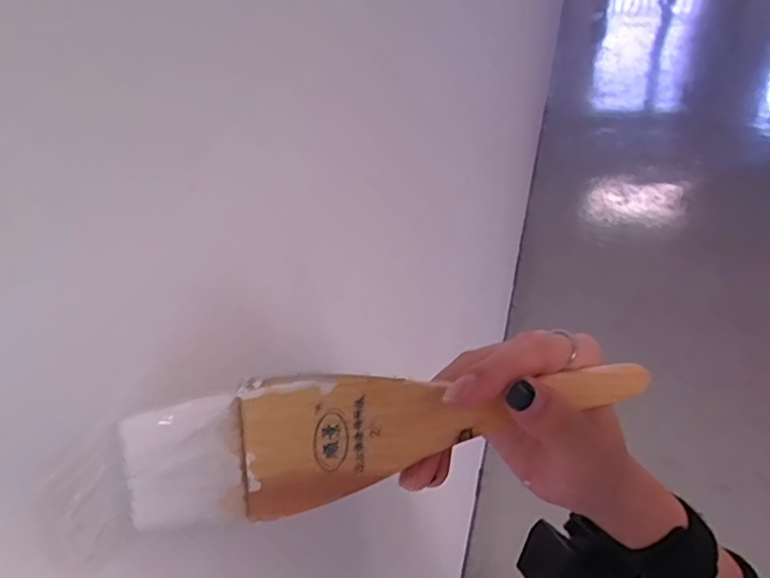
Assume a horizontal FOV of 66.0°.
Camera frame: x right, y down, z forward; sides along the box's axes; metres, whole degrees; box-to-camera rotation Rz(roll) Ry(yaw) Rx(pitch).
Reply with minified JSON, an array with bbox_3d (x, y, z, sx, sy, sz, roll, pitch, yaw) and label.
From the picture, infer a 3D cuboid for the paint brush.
[{"bbox_3d":[0.014,0.043,0.213,0.194,0.046,0.007,-9,18,-21],"label":"paint brush"}]

